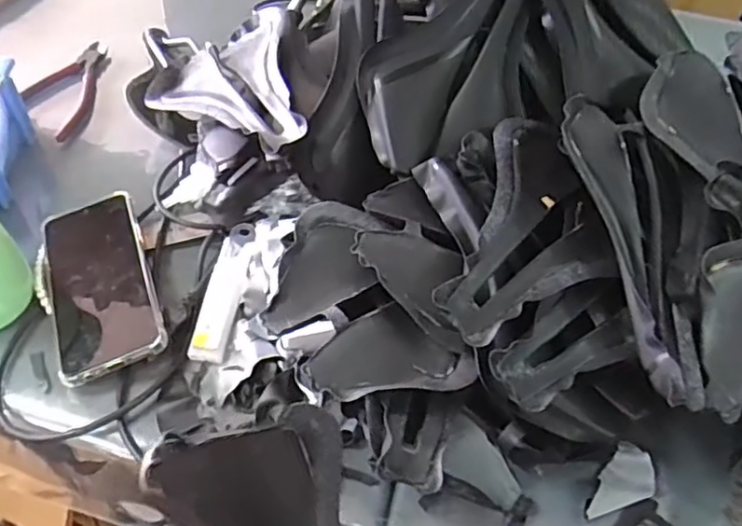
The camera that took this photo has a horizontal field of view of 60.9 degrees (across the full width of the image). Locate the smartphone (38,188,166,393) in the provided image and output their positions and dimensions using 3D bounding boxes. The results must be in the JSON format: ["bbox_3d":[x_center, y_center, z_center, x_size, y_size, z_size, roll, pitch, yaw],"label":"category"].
[{"bbox_3d":[-0.211,0.012,0.491,0.075,0.006,0.163,-20,57,-11],"label":"smartphone"}]

